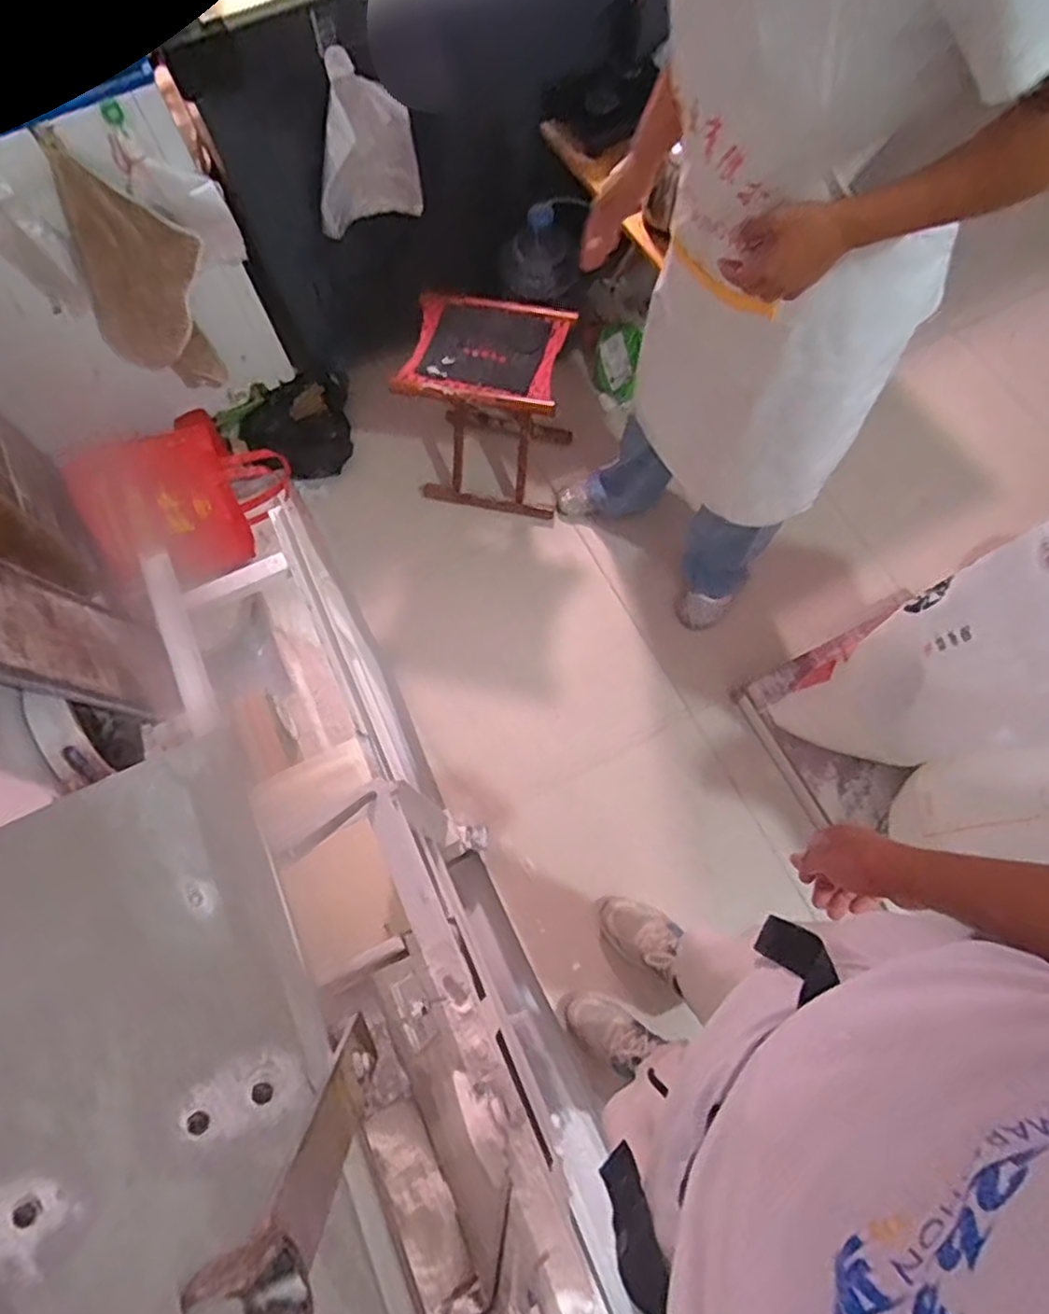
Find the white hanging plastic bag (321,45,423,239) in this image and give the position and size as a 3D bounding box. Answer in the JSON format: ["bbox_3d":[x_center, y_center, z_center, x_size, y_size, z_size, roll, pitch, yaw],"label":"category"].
[{"bbox_3d":[-0.335,-1.014,1.401,0.222,0.316,0.058,-10,70,-1],"label":"white hanging plastic bag"}]

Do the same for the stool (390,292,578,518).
[{"bbox_3d":[-0.081,-0.589,1.644,0.347,0.423,0.290,9,71,6],"label":"stool"}]

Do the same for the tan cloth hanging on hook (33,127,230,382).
[{"bbox_3d":[-0.787,-0.767,1.460,0.255,0.556,0.097,-35,72,-10],"label":"tan cloth hanging on hook"}]

